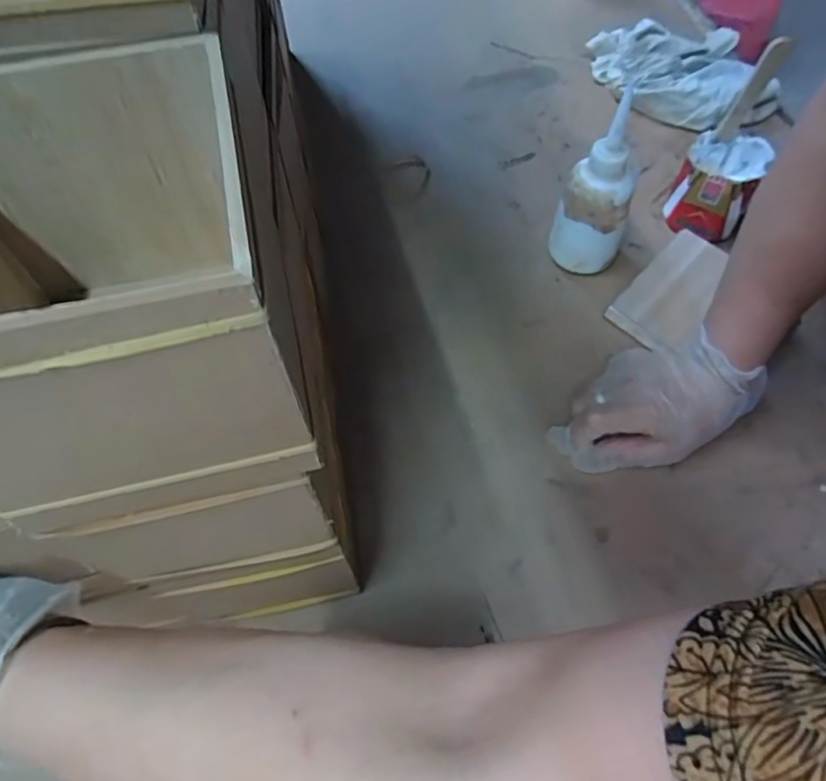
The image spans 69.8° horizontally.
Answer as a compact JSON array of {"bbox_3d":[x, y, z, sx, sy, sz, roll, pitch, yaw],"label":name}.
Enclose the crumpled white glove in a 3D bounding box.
[{"bbox_3d":[0.292,-0.350,0.661,0.168,0.056,0.140,3,59,2],"label":"crumpled white glove"}]

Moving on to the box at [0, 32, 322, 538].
[{"bbox_3d":[-0.106,-0.036,0.200,0.109,0.093,0.112,-9,59,-5],"label":"box"}]

